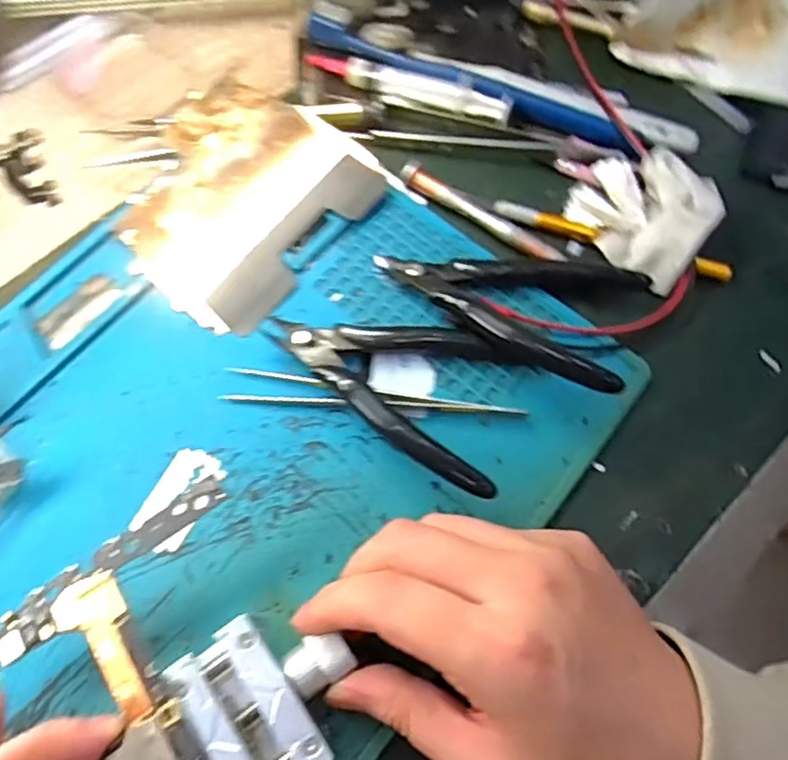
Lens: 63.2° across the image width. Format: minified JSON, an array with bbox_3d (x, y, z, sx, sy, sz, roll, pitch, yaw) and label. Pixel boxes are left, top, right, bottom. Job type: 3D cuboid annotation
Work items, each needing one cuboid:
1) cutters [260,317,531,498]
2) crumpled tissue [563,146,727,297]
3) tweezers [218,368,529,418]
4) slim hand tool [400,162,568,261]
[{"bbox_3d":[-0.001,-0.005,0.282,0.111,0.021,0.070,25,72,6],"label":"cutters"},{"bbox_3d":[0.123,-0.086,0.315,0.065,0.021,0.065,32,72,8],"label":"crumpled tissue"},{"bbox_3d":[-0.009,0.011,0.283,0.131,0.008,0.015,9,71,1],"label":"tweezers"},{"bbox_3d":[0.043,-0.081,0.318,0.089,0.010,0.010,31,72,8],"label":"slim hand tool"}]

